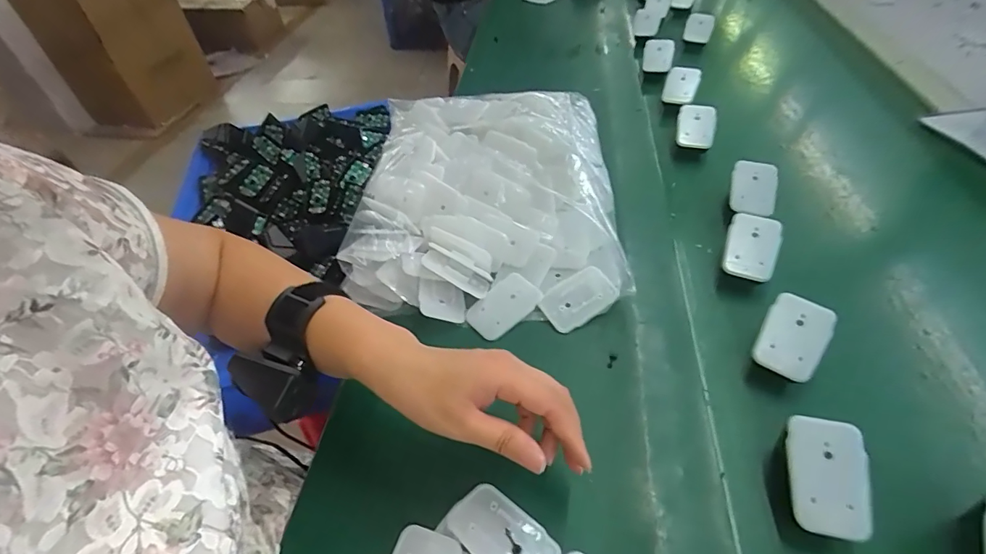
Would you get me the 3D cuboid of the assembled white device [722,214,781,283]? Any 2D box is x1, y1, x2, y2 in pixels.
[{"bbox_3d":[0.249,-0.030,0.438,0.043,0.011,0.066,11,74,26],"label":"assembled white device"}]

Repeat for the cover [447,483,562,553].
[{"bbox_3d":[0.006,0.167,0.295,0.070,0.004,0.042,32,57,27],"label":"cover"}]

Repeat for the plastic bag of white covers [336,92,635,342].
[{"bbox_3d":[-0.011,-0.098,0.509,0.284,0.072,0.331,-1,48,1],"label":"plastic bag of white covers"}]

